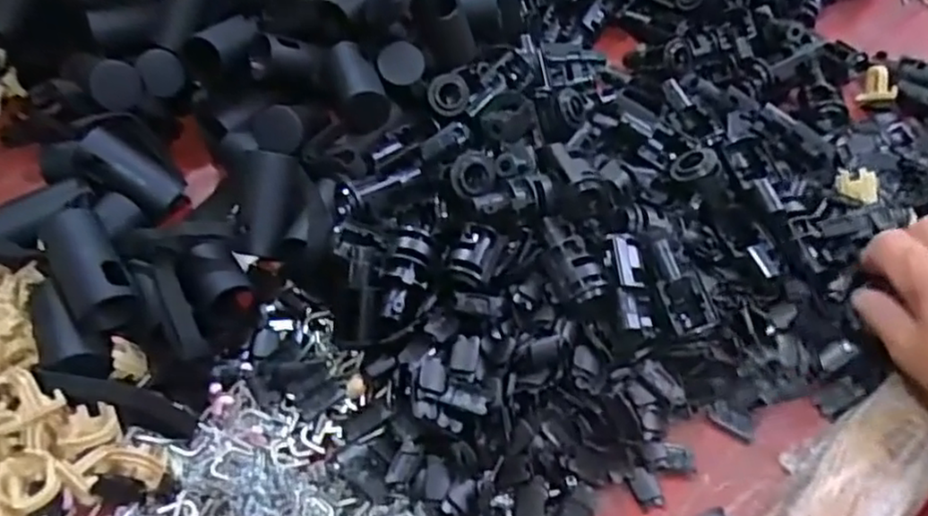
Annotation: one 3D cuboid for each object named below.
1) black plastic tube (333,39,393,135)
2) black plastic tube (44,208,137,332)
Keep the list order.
[{"bbox_3d":[-0.066,-0.111,0.444,0.029,0.025,0.066,-10,53,-7],"label":"black plastic tube"},{"bbox_3d":[-0.200,0.006,0.368,0.030,0.031,0.068,-30,58,-20],"label":"black plastic tube"}]

